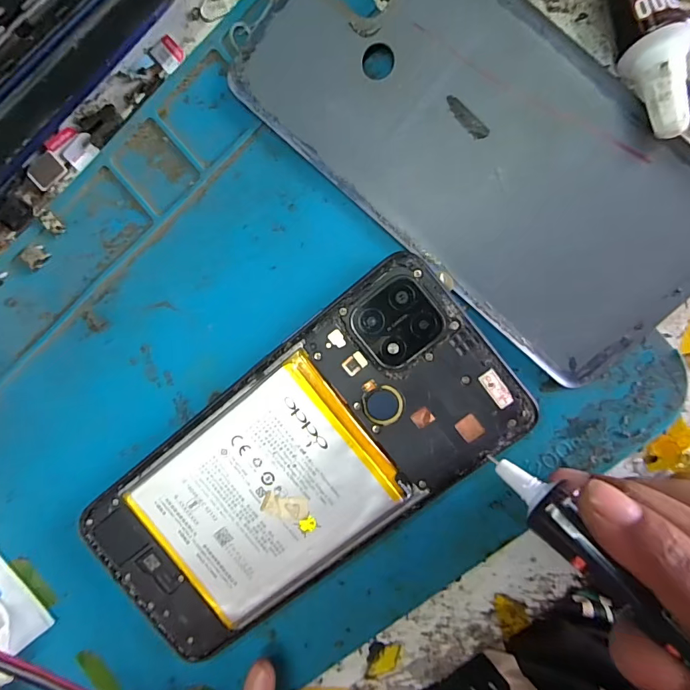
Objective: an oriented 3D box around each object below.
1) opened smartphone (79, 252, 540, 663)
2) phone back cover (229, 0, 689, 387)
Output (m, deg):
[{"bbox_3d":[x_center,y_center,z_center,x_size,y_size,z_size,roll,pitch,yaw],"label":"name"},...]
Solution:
[{"bbox_3d":[-0.018,0.043,0.146,0.159,0.009,0.073,-39,93,9],"label":"opened smartphone"},{"bbox_3d":[0.042,-0.063,0.128,0.155,0.010,0.075,42,98,1],"label":"phone back cover"}]

